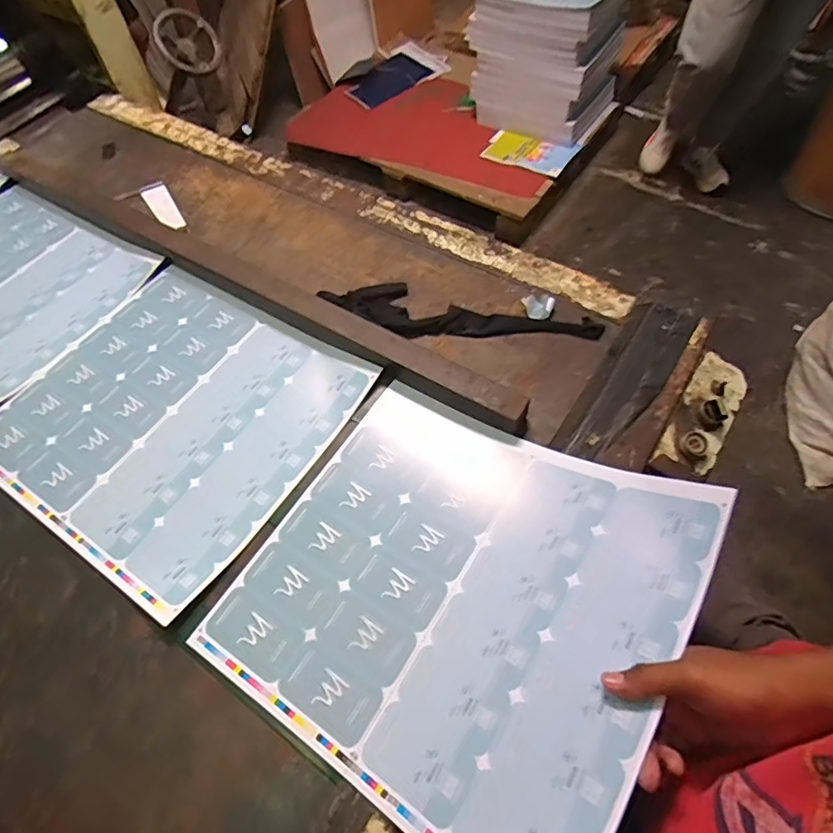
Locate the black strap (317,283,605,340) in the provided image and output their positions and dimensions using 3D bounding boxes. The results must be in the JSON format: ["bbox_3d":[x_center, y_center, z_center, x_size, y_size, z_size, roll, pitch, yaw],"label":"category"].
[{"bbox_3d":[0.058,-0.138,0.703,0.349,0.031,0.082,6,60,8],"label":"black strap"}]

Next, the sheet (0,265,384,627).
[{"bbox_3d":[-0.299,-0.008,0.662,0.380,0.009,0.355,29,65,19],"label":"sheet"}]

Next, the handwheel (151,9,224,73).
[{"bbox_3d":[-0.446,-0.736,1.061,0.129,0.099,0.037,0,17,-44],"label":"handwheel"}]

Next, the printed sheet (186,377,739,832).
[{"bbox_3d":[0.027,0.149,0.500,0.375,0.098,0.361,28,65,19],"label":"printed sheet"}]

